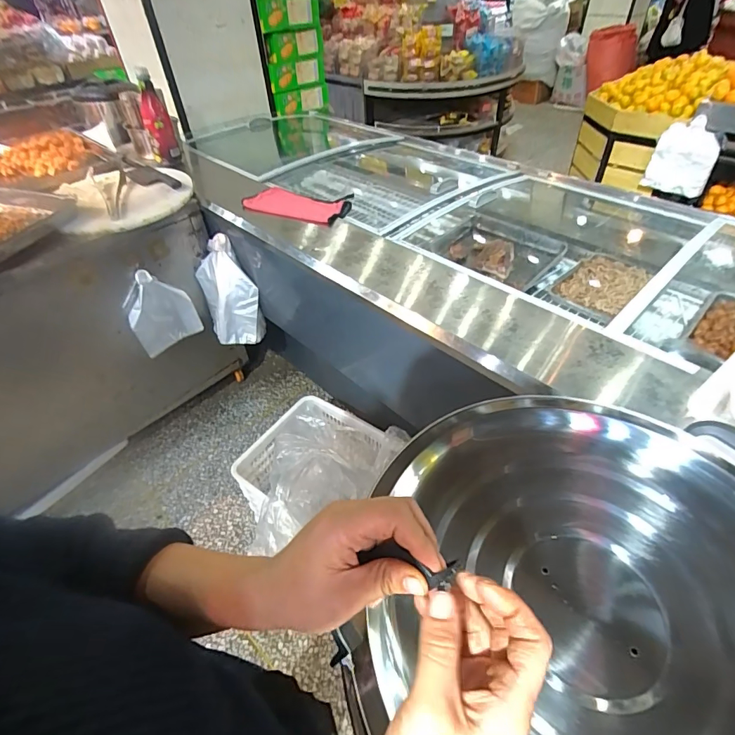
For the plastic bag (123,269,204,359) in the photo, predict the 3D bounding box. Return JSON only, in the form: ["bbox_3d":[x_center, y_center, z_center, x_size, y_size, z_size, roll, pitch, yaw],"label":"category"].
[{"bbox_3d":[-0.661,-0.179,1.350,0.066,0.239,0.198,32,55,30],"label":"plastic bag"}]

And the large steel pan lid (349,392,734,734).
[{"bbox_3d":[0.208,0.210,0.368,0.404,0.054,0.425,8,46,12],"label":"large steel pan lid"}]

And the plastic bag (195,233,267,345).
[{"bbox_3d":[-0.464,-0.248,1.407,0.165,0.305,0.187,-22,48,-18],"label":"plastic bag"}]

